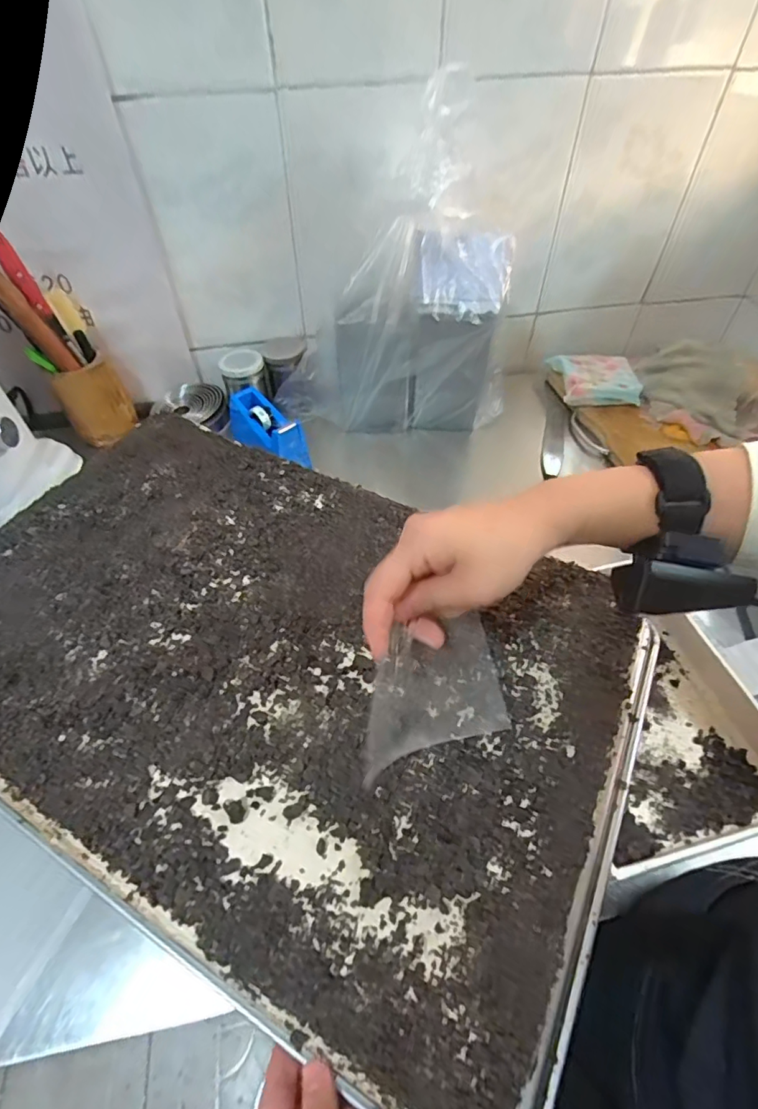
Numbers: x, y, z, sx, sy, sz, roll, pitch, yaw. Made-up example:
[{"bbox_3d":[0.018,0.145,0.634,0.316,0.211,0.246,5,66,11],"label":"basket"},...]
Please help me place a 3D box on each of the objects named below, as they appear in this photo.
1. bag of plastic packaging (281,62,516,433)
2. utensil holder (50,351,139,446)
[{"bbox_3d":[0.030,-0.339,0.667,0.330,0.405,0.099,-9,49,-6],"label":"bag of plastic packaging"},{"bbox_3d":[-0.438,-0.248,0.768,0.098,0.116,0.090,-26,54,-20],"label":"utensil holder"}]

